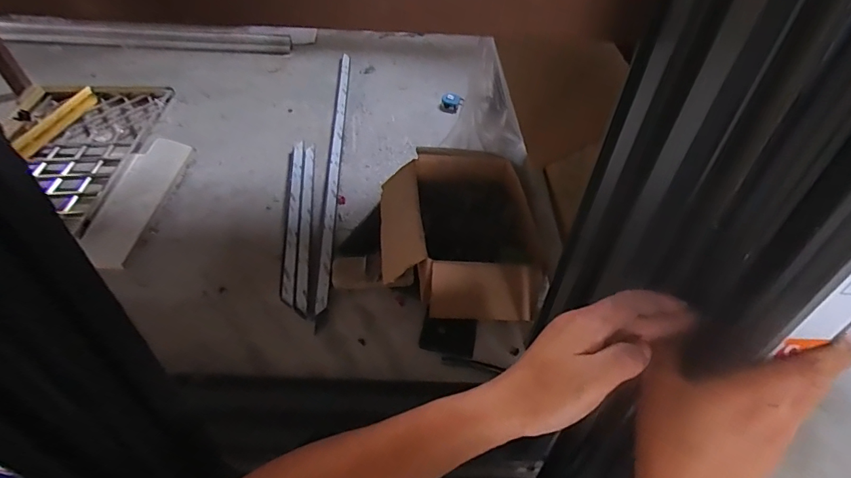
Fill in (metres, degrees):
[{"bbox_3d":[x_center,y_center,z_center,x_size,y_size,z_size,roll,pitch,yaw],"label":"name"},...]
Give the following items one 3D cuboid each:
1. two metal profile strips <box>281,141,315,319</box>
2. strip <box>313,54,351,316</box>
[{"bbox_3d":[-0.349,-0.063,1.182,0.072,0.020,0.604,-4,51,-7],"label":"two metal profile strips"},{"bbox_3d":[-0.291,-0.285,1.373,0.050,0.021,1.174,-1,50,-5],"label":"strip"}]

